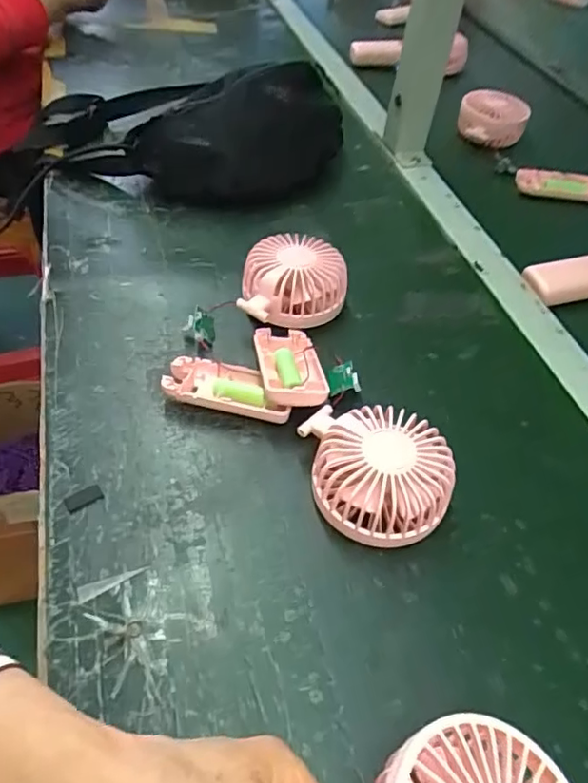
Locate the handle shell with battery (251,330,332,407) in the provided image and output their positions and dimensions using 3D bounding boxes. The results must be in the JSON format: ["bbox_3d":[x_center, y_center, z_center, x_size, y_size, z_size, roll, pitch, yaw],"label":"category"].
[{"bbox_3d":[-0.004,-0.020,0.446,0.045,0.019,0.097,-5,35,-10],"label":"handle shell with battery"}]

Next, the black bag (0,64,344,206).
[{"bbox_3d":[-0.118,-0.301,0.654,0.352,0.088,0.190,0,48,-7],"label":"black bag"}]

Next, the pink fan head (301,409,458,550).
[{"bbox_3d":[0.054,0.049,0.380,0.086,0.047,0.098,-7,49,-12],"label":"pink fan head"}]

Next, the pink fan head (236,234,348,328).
[{"bbox_3d":[-0.001,-0.096,0.509,0.090,0.043,0.090,1,63,-2],"label":"pink fan head"}]

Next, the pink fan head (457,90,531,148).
[{"bbox_3d":[0.268,-0.366,0.791,0.092,0.045,0.081,15,49,7],"label":"pink fan head"}]

